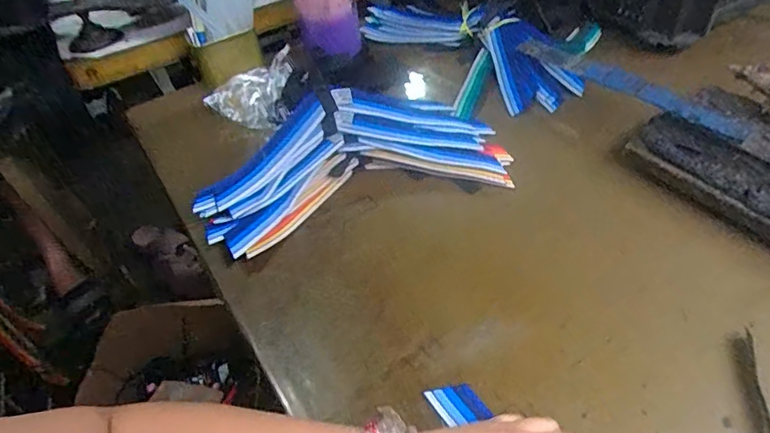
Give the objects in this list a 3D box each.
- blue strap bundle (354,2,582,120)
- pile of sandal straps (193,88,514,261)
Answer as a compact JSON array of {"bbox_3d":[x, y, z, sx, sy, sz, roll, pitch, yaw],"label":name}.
[{"bbox_3d":[0.118,-0.278,0.789,0.141,0.049,0.412,-34,51,-24],"label":"blue strap bundle"},{"bbox_3d":[-0.039,-0.074,0.599,0.362,0.061,0.183,-17,46,-9],"label":"pile of sandal straps"}]

